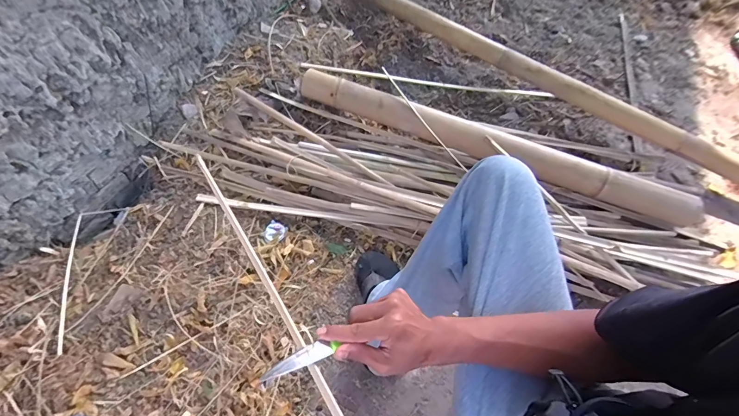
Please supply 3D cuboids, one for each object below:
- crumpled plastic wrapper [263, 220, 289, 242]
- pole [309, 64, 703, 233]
[{"bbox_3d":[-0.226,0.058,0.874,0.049,0.007,0.051,27,61,11],"label":"crumpled plastic wrapper"},{"bbox_3d":[0.320,-0.171,0.962,1.083,0.090,0.094,22,60,8],"label":"pole"}]

